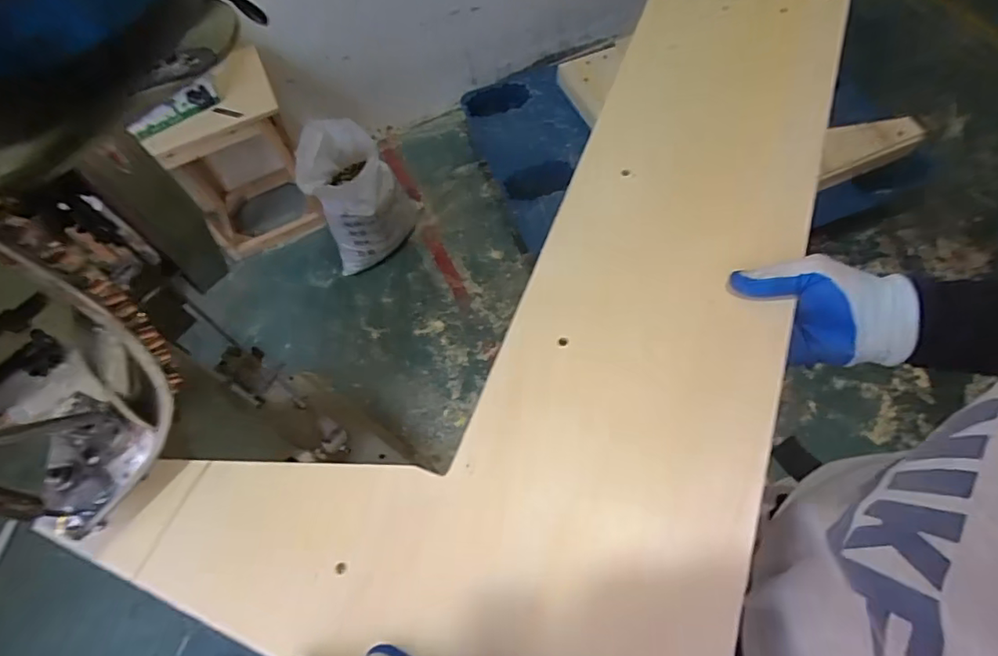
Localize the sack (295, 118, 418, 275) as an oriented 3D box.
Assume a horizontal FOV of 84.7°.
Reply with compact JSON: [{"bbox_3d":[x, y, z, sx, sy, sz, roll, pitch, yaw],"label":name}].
[{"bbox_3d":[-0.421,-0.406,1.674,0.262,0.452,0.250,-10,61,3],"label":"sack"}]

